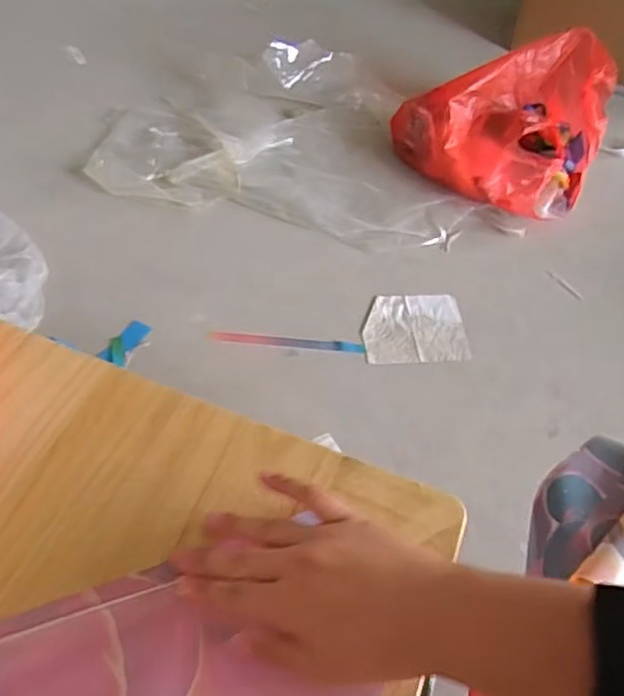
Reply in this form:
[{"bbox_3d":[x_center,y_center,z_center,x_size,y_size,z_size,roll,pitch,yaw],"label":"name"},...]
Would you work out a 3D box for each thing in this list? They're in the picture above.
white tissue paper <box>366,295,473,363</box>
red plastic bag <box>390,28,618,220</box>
[{"bbox_3d":[0.190,-0.036,1.212,0.196,0.009,0.177,0,48,-10],"label":"white tissue paper"},{"bbox_3d":[0.419,-0.517,1.482,0.453,0.198,0.433,16,53,8],"label":"red plastic bag"}]

